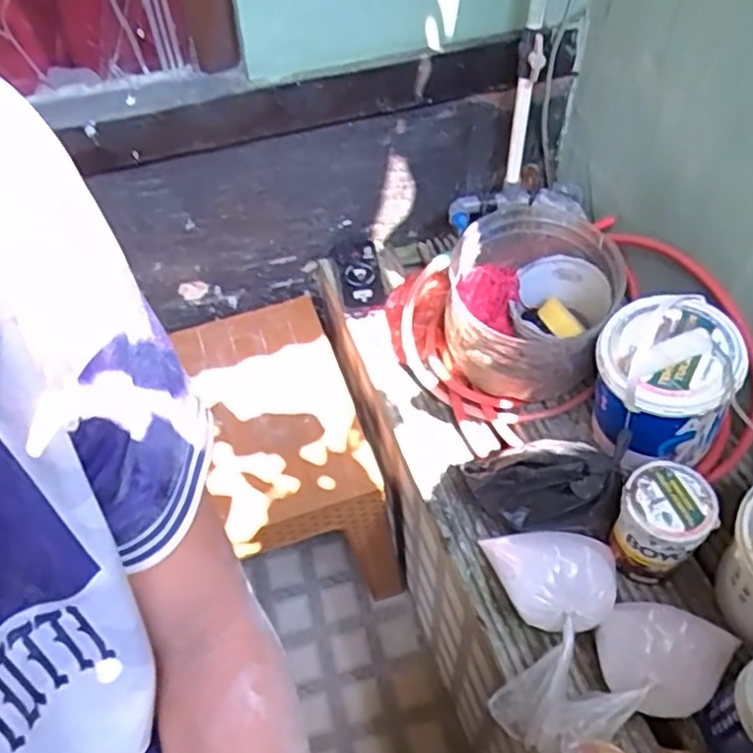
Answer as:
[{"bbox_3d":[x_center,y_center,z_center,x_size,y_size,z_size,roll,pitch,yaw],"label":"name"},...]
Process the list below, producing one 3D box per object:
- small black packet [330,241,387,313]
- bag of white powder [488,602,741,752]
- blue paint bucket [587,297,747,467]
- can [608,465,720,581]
[{"bbox_3d":[-0.031,-0.177,1.291,0.078,0.029,0.158,-10,54,-5],"label":"small black packet"},{"bbox_3d":[0.284,0.349,0.843,0.287,0.101,0.137,-23,56,-14],"label":"bag of white powder"},{"bbox_3d":[0.391,0.010,0.994,0.170,0.193,0.163,-1,53,1],"label":"blue paint bucket"},{"bbox_3d":[0.360,0.192,0.930,0.104,0.147,0.101,20,57,17],"label":"can"}]

